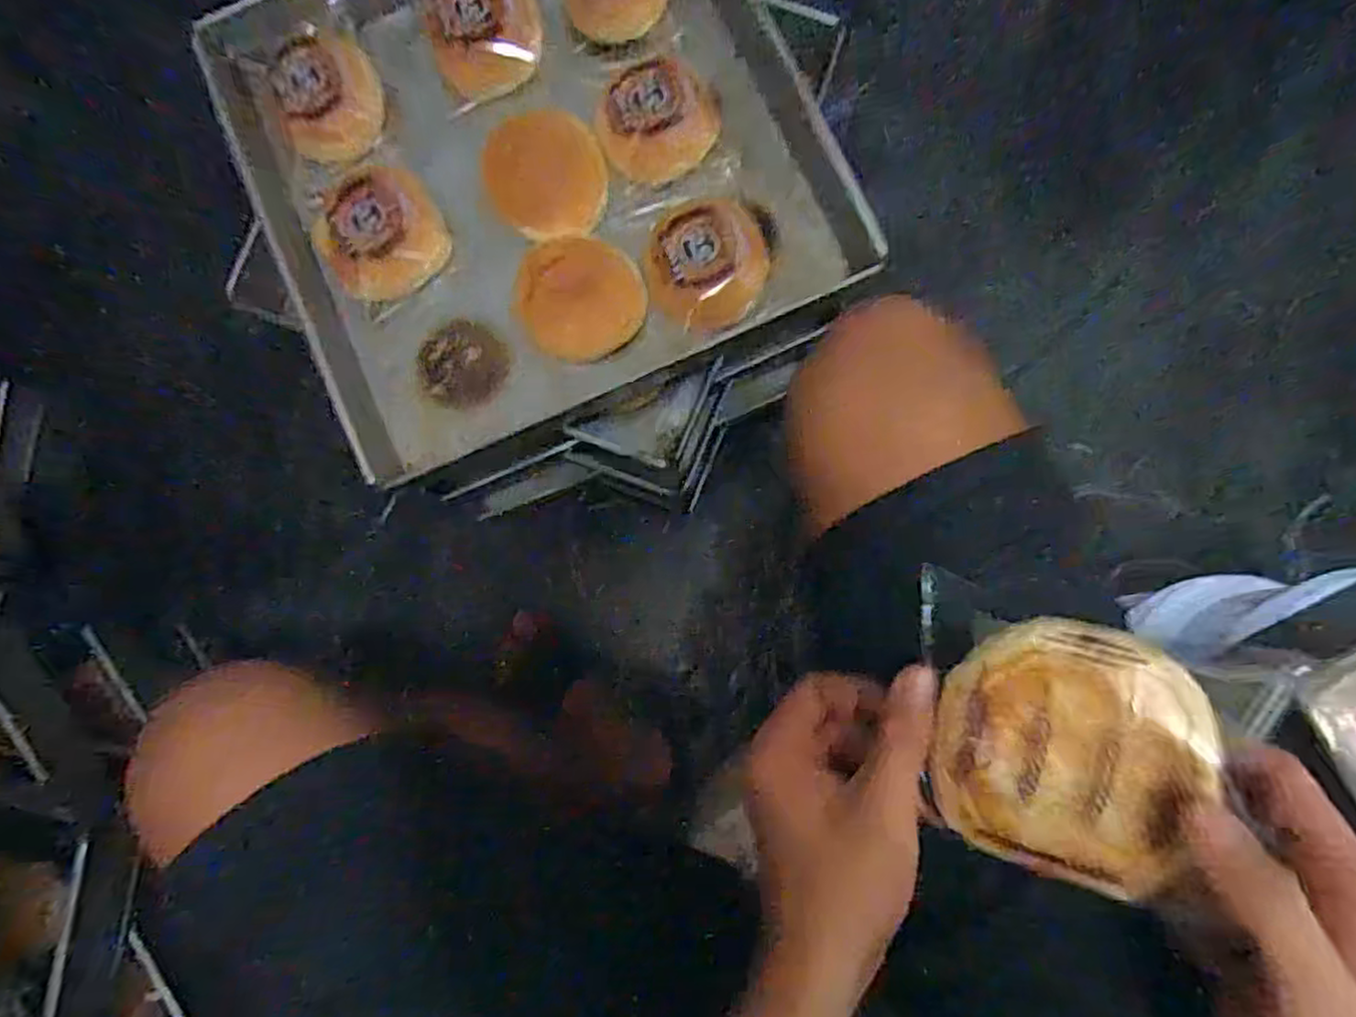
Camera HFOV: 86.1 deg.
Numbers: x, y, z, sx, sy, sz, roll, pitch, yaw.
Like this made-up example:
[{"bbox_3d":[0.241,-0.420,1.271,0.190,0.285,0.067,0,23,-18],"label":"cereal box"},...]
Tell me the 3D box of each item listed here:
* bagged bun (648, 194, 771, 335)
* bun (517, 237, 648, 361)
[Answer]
[{"bbox_3d":[0.023,-0.187,0.561,0.091,0.030,0.094,1,83,3],"label":"bagged bun"},{"bbox_3d":[-0.074,-0.164,0.564,0.092,0.037,0.090,0,83,3],"label":"bun"}]

